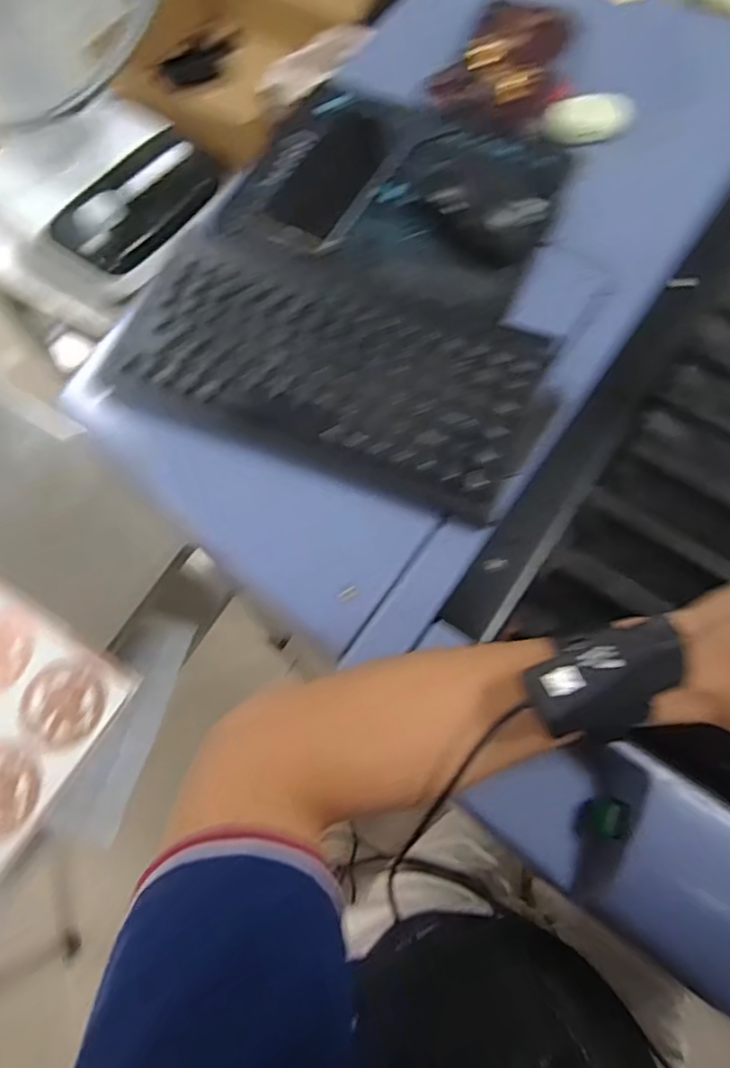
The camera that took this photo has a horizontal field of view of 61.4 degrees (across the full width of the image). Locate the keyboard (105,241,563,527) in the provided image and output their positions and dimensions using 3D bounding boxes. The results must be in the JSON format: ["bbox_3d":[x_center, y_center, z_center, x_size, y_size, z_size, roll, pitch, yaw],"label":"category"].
[{"bbox_3d":[-0.023,-0.121,0.425,0.292,0.021,0.148,20,69,9],"label":"keyboard"}]

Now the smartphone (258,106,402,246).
[{"bbox_3d":[-0.026,-0.304,0.519,0.075,0.017,0.161,25,73,6],"label":"smartphone"}]

